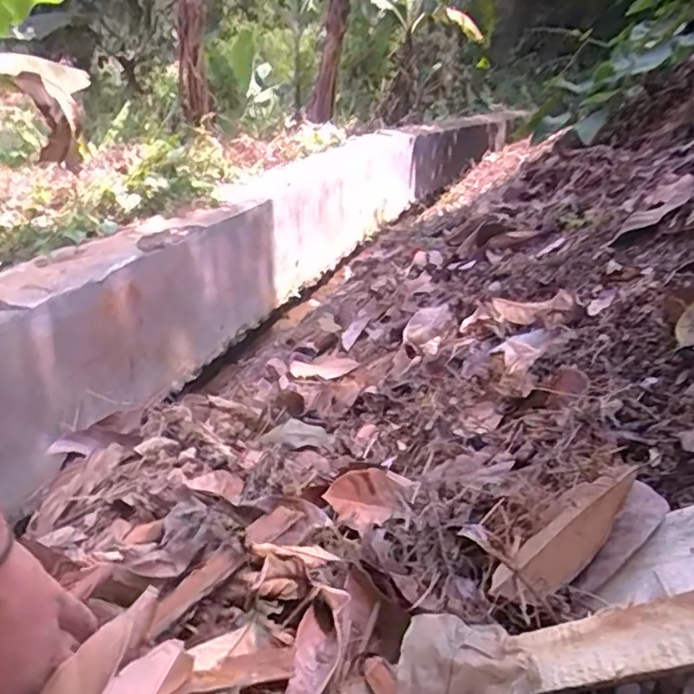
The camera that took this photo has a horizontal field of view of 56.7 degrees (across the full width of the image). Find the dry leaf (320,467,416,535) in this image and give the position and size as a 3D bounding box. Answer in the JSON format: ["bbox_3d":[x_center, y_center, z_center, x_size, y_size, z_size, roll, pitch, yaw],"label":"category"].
[{"bbox_3d":[0.030,0.143,0.622,0.116,0.045,0.044,3,21,-45],"label":"dry leaf"}]

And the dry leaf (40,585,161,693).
[{"bbox_3d":[-0.138,0.178,0.375,0.027,0.021,0.139,8,6,4],"label":"dry leaf"}]

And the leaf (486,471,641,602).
[{"bbox_3d":[0.158,0.137,0.462,0.127,0.027,0.043,-40,39,-5],"label":"leaf"}]

